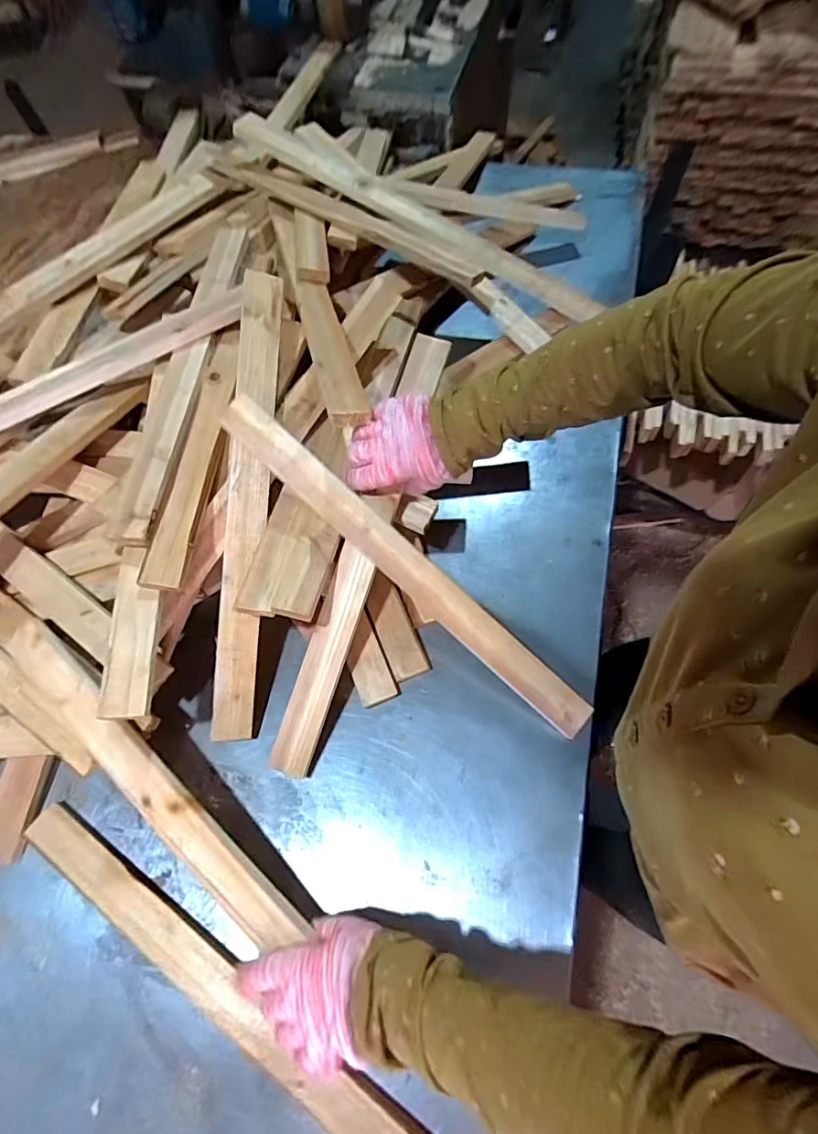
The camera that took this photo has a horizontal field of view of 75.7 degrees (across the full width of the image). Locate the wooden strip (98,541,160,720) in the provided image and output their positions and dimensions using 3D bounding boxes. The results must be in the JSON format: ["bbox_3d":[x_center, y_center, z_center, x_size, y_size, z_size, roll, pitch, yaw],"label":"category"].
[{"bbox_3d":[-0.252,0.056,0.483,0.039,0.014,0.159,-9,63,-1],"label":"wooden strip"}]

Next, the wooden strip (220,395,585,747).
[{"bbox_3d":[-0.001,-0.002,0.544,0.475,0.024,0.044,42,70,-1],"label":"wooden strip"}]

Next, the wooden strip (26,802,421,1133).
[{"bbox_3d":[-0.163,0.370,0.462,0.484,0.018,0.038,30,67,16],"label":"wooden strip"}]

